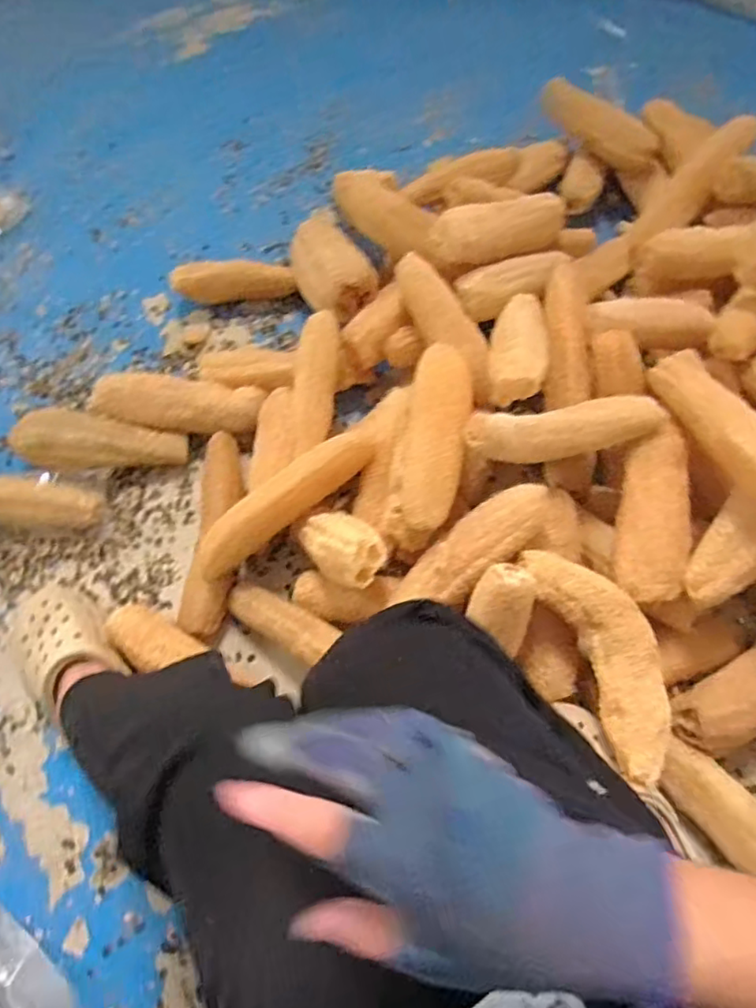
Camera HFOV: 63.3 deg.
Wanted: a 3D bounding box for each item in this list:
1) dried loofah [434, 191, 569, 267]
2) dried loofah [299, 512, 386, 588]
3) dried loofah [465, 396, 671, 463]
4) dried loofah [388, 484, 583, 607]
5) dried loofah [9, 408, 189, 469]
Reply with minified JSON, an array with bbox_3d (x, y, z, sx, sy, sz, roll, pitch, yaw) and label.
[{"bbox_3d":[0.186,-0.397,0.883,0.272,0.059,0.068,-25,66,-29],"label":"dried loofah"},{"bbox_3d":[-0.042,0.045,0.730,0.078,0.054,0.134,-32,28,-12],"label":"dried loofah"},{"bbox_3d":[0.218,-0.086,0.704,0.238,0.056,0.058,-9,65,-2],"label":"dried loofah"},{"bbox_3d":[0.129,0.054,0.703,0.263,0.097,0.099,-24,67,-9],"label":"dried loofah"},{"bbox_3d":[-0.390,-0.079,0.864,0.238,0.075,0.082,4,65,4],"label":"dried loofah"}]

